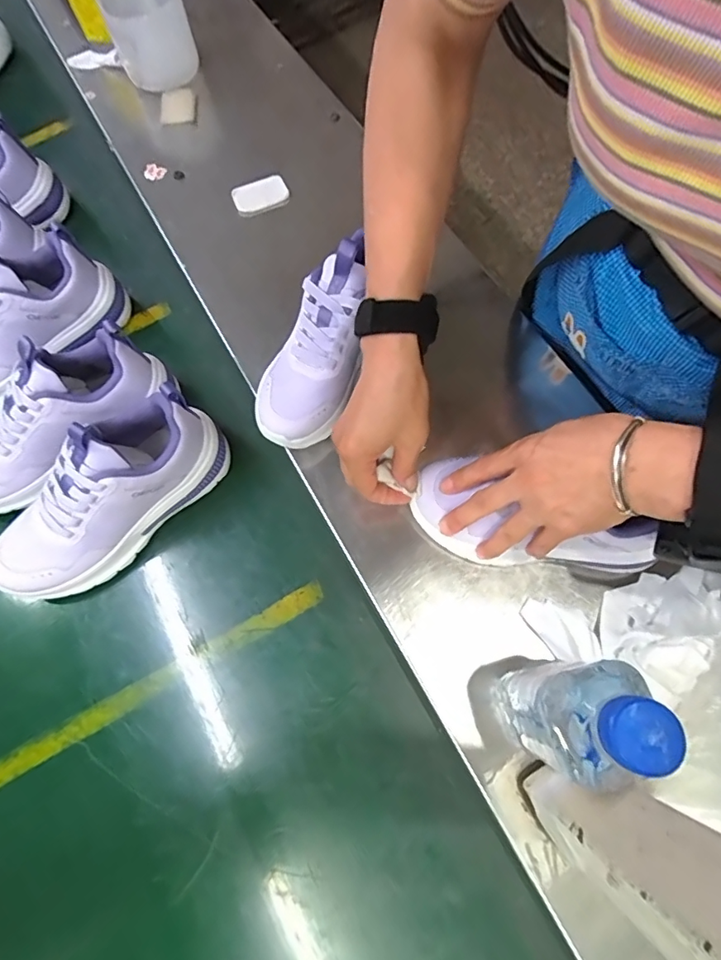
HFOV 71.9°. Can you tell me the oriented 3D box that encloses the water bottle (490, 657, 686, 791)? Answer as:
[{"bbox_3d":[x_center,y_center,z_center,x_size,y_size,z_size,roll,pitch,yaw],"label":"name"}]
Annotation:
[{"bbox_3d":[0.122,0.132,0.293,0.054,0.154,0.048,-30,72,-9],"label":"water bottle"}]

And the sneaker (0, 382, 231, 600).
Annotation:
[{"bbox_3d":[-0.215,0.010,0.413,0.213,0.108,0.086,-41,74,-13],"label":"sneaker"}]

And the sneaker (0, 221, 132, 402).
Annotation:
[{"bbox_3d":[-0.341,-0.153,0.478,0.212,0.104,0.090,-43,74,-14],"label":"sneaker"}]

